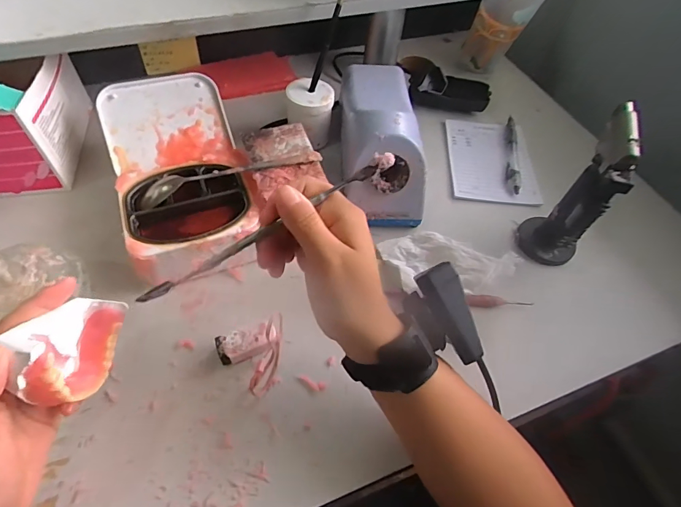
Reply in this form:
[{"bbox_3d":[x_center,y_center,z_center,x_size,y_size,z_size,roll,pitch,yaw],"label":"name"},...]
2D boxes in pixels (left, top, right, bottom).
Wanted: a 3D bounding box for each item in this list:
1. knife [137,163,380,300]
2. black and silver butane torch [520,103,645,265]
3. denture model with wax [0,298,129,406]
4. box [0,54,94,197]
[{"bbox_3d":[-0.055,-0.011,0.262,0.174,0.006,0.009,-29,60,6],"label":"knife"},{"bbox_3d":[0.225,-0.049,0.388,0.058,0.166,0.058,38,61,19],"label":"black and silver butane torch"},{"bbox_3d":[-0.171,0.055,0.253,0.040,0.056,0.067,8,56,1],"label":"denture model with wax"},{"bbox_3d":[-0.343,-0.157,0.435,0.086,0.130,0.156,-2,56,-6],"label":"box"}]

